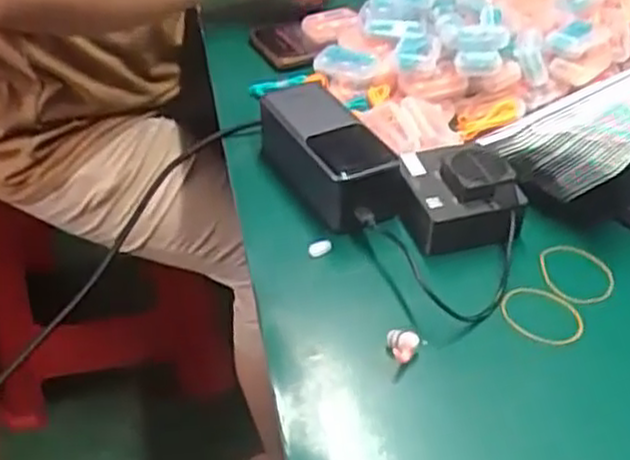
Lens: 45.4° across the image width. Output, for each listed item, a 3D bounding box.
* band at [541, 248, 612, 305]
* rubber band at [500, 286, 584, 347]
[{"bbox_3d":[0.172,0.029,0.496,0.045,0.004,0.053,2,40,2],"label":"band"},{"bbox_3d":[0.141,0.052,0.467,0.050,0.005,0.042,25,50,19],"label":"rubber band"}]

